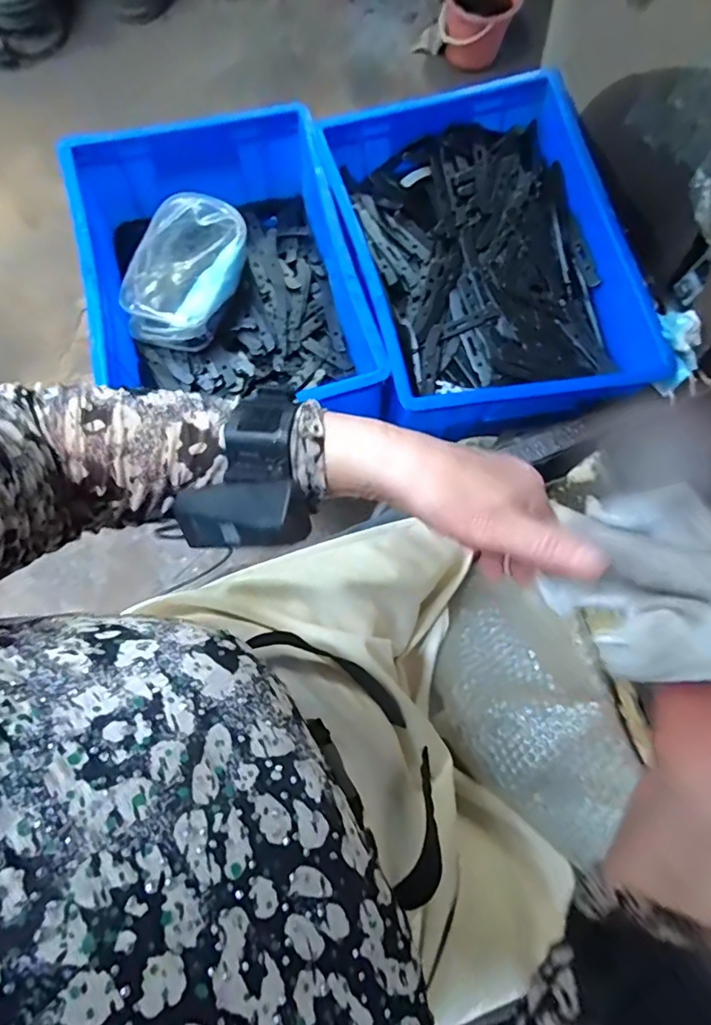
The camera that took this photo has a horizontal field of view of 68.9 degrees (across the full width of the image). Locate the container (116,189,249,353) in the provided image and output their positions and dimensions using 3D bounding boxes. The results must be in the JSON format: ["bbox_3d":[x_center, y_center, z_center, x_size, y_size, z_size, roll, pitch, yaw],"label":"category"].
[{"bbox_3d":[-0.209,-0.300,0.637,0.116,0.048,0.202,16,78,4],"label":"container"}]

